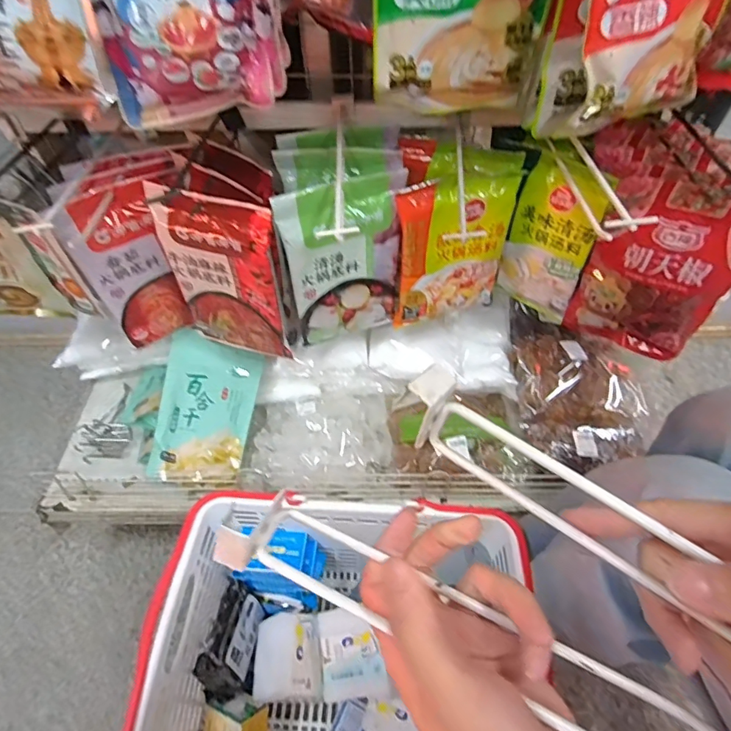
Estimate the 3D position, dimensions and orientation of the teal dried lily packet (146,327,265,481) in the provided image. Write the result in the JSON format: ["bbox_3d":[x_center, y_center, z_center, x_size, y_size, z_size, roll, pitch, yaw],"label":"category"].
[{"bbox_3d":[-0.237,0.065,0.717,0.134,0.026,0.208,11,80,-10],"label":"teal dried lily packet"}]

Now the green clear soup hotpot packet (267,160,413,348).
[{"bbox_3d":[-0.025,-0.128,0.607,0.149,0.220,0.029,-19,51,-13],"label":"green clear soup hotpot packet"}]

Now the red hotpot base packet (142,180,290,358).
[{"bbox_3d":[-0.171,-0.106,0.597,0.149,0.223,0.031,13,53,11],"label":"red hotpot base packet"}]

